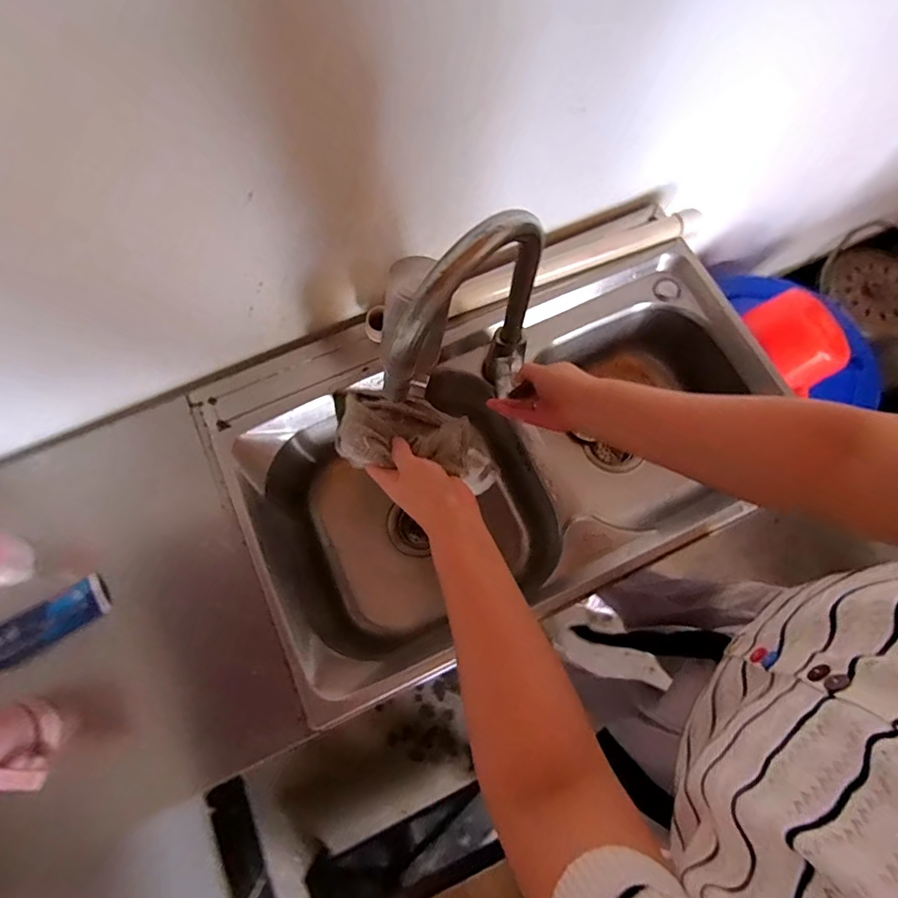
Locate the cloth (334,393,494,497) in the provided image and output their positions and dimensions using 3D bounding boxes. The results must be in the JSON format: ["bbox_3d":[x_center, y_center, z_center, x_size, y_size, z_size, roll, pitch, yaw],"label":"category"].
[{"bbox_3d":[-0.039,0.000,0.541,0.180,0.108,0.093,23,76,6],"label":"cloth"}]

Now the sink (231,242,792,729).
[{"bbox_3d":[0.097,0.021,0.753,0.754,0.203,0.400,-26,76,-7],"label":"sink"}]

